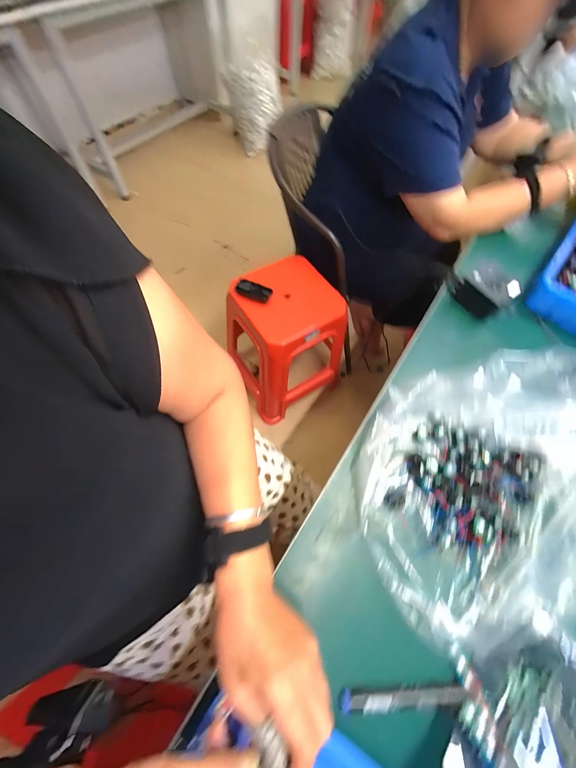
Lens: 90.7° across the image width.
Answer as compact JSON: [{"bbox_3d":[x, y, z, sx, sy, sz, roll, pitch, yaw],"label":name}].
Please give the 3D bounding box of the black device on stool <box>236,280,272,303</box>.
[{"bbox_3d":[-0.105,-0.290,0.887,0.103,0.027,0.056,17,64,6],"label":"black device on stool"}]

